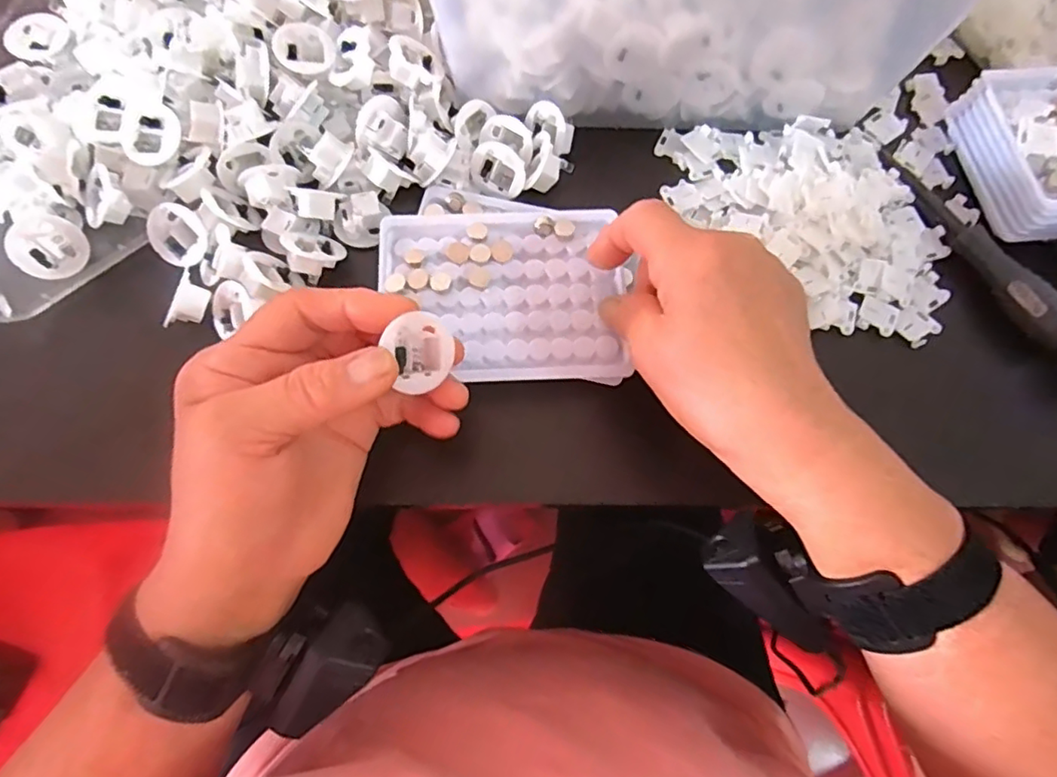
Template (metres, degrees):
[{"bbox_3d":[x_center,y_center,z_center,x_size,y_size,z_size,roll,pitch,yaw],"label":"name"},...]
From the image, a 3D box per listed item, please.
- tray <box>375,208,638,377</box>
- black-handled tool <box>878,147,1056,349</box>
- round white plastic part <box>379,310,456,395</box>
[{"bbox_3d":[-0.013,-0.053,0.310,0.127,0.009,0.098,2,72,-1],"label":"tray"},{"bbox_3d":[0.251,-0.085,0.330,0.016,0.026,0.143,-23,74,-8],"label":"black-handled tool"},{"bbox_3d":[-0.046,-0.017,0.243,0.027,0.028,0.014,-33,32,-25],"label":"round white plastic part"}]

